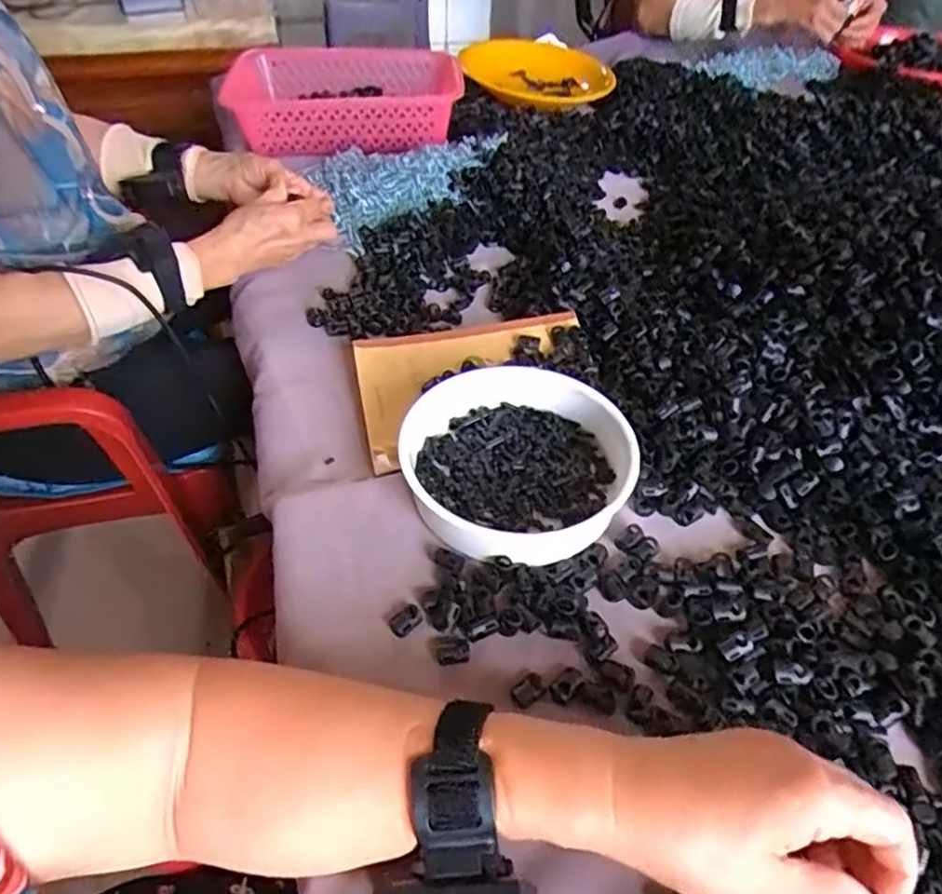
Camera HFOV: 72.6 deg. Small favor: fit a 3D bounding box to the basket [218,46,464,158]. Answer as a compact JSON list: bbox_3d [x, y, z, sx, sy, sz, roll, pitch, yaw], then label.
[{"bbox_3d":[-0.172,-0.481,0.876,0.293,0.078,0.241,-5,49,-7],"label":"basket"}]

